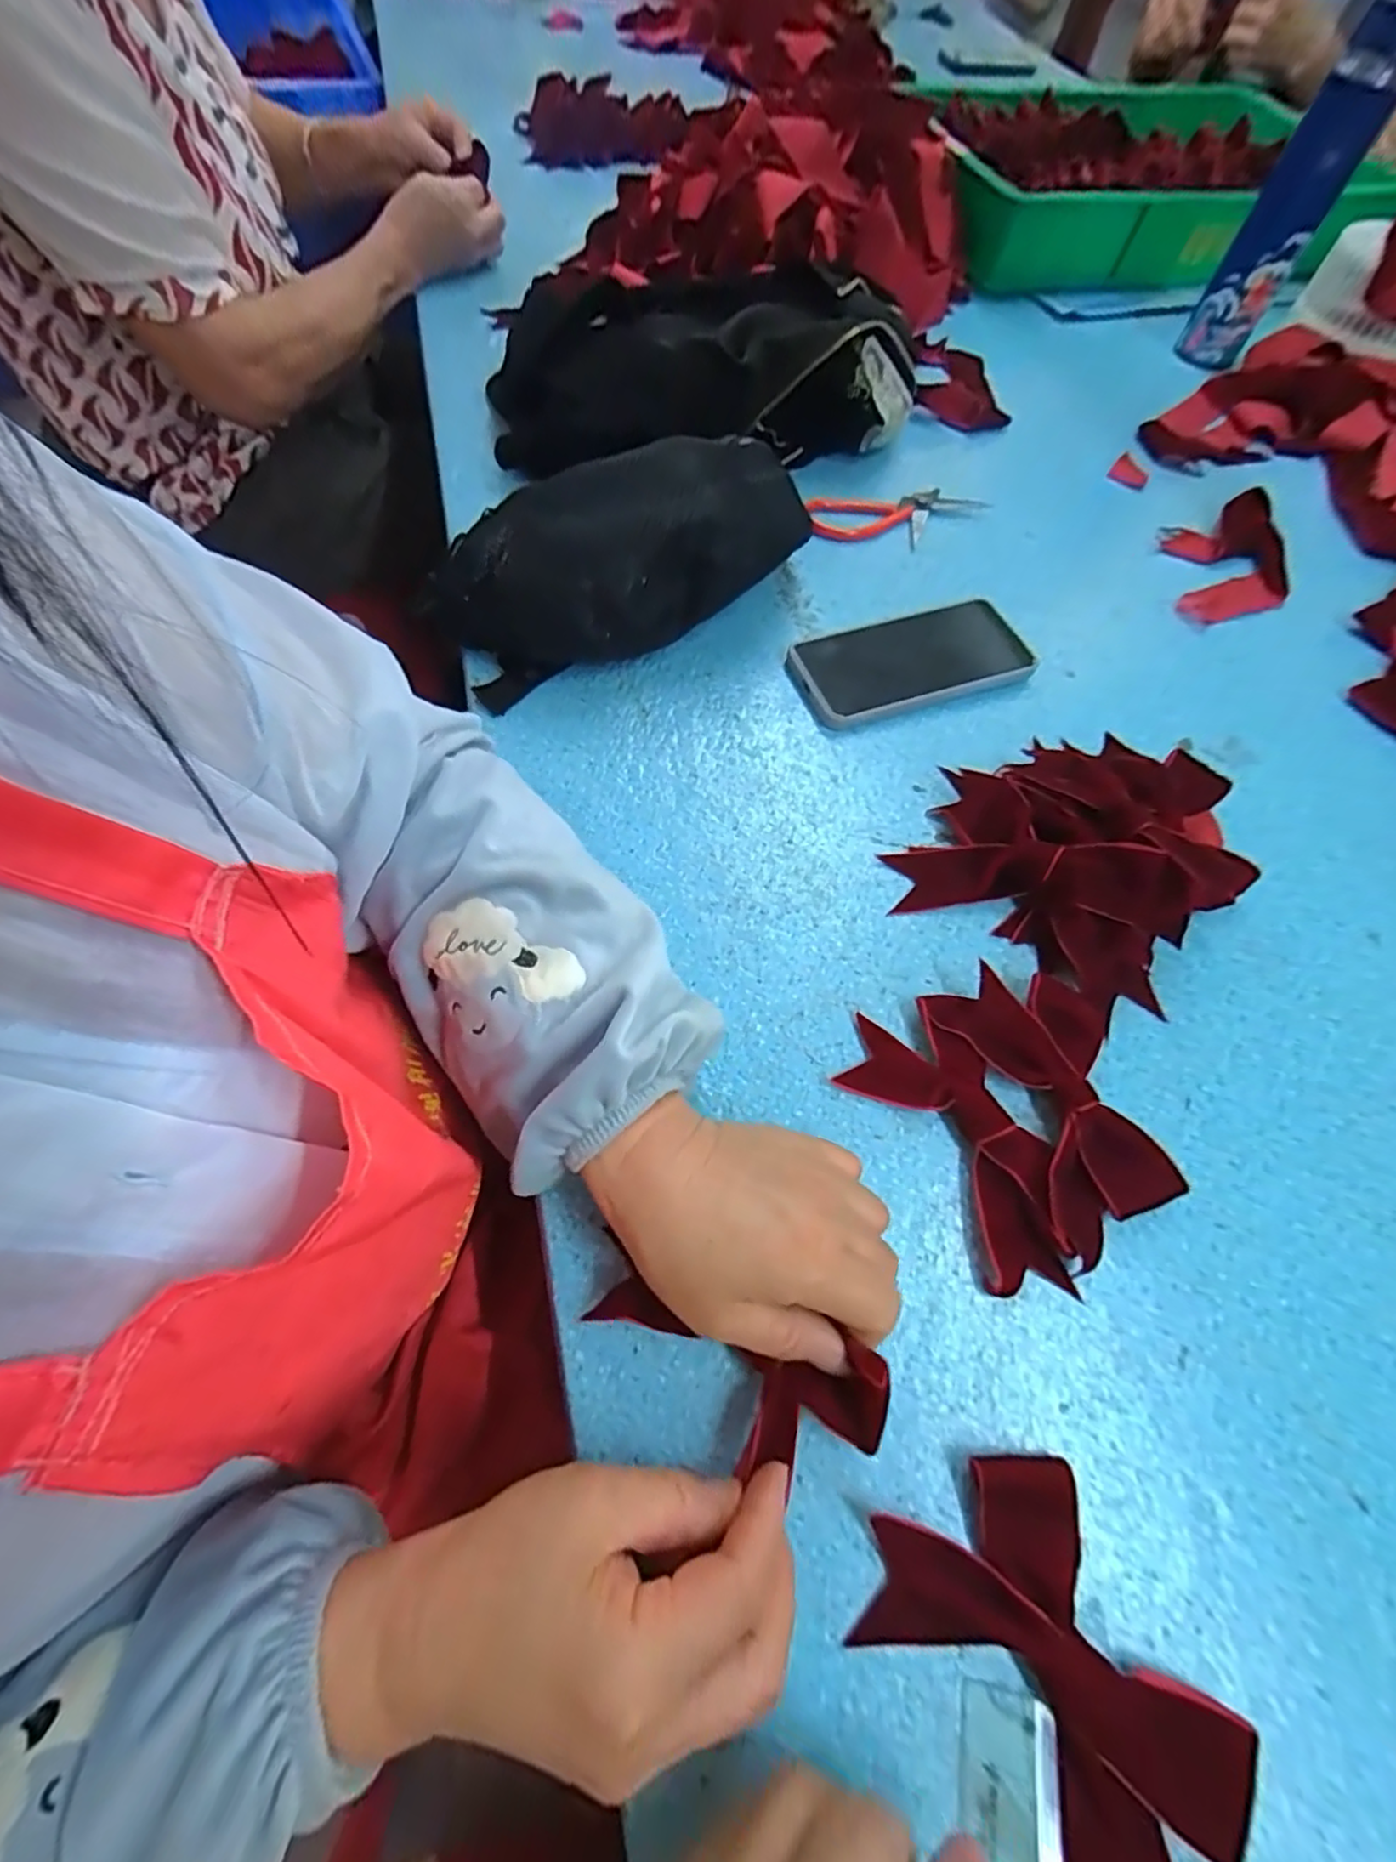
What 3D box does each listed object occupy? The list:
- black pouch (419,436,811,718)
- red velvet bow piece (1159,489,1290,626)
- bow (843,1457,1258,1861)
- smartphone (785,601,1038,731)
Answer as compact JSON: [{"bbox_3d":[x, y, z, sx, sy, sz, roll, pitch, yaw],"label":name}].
[{"bbox_3d":[-0.042,-0.243,0.443,0.254,0.091,0.126,-25,67,-15],"label":"black pouch"},{"bbox_3d":[0.428,-0.302,0.538,0.138,0.022,0.101,-22,67,-14],"label":"red velvet bow piece"},{"bbox_3d":[0.126,0.267,0.232,0.091,0.013,0.136,-28,68,-16],"label":"bow"},{"bbox_3d":[0.148,-0.190,0.467,0.163,0.016,0.079,-16,65,-11],"label":"smartphone"}]

